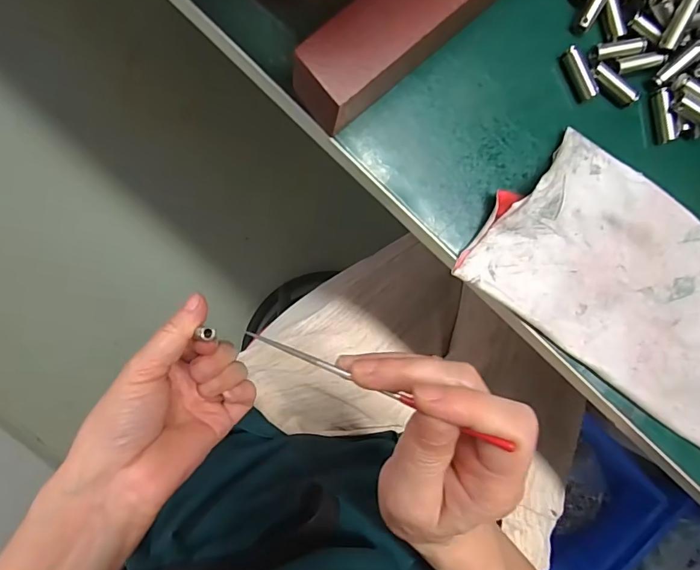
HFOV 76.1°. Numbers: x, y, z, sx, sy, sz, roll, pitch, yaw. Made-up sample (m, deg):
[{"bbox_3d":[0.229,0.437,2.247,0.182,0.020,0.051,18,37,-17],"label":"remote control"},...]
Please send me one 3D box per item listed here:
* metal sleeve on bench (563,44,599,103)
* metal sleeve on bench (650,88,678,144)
[{"bbox_3d":[0.106,-0.097,0.205,0.008,0.007,0.024,-23,94,-5],"label":"metal sleeve on bench"},{"bbox_3d":[0.147,-0.079,0.209,0.006,0.006,0.024,-14,94,-6],"label":"metal sleeve on bench"}]

